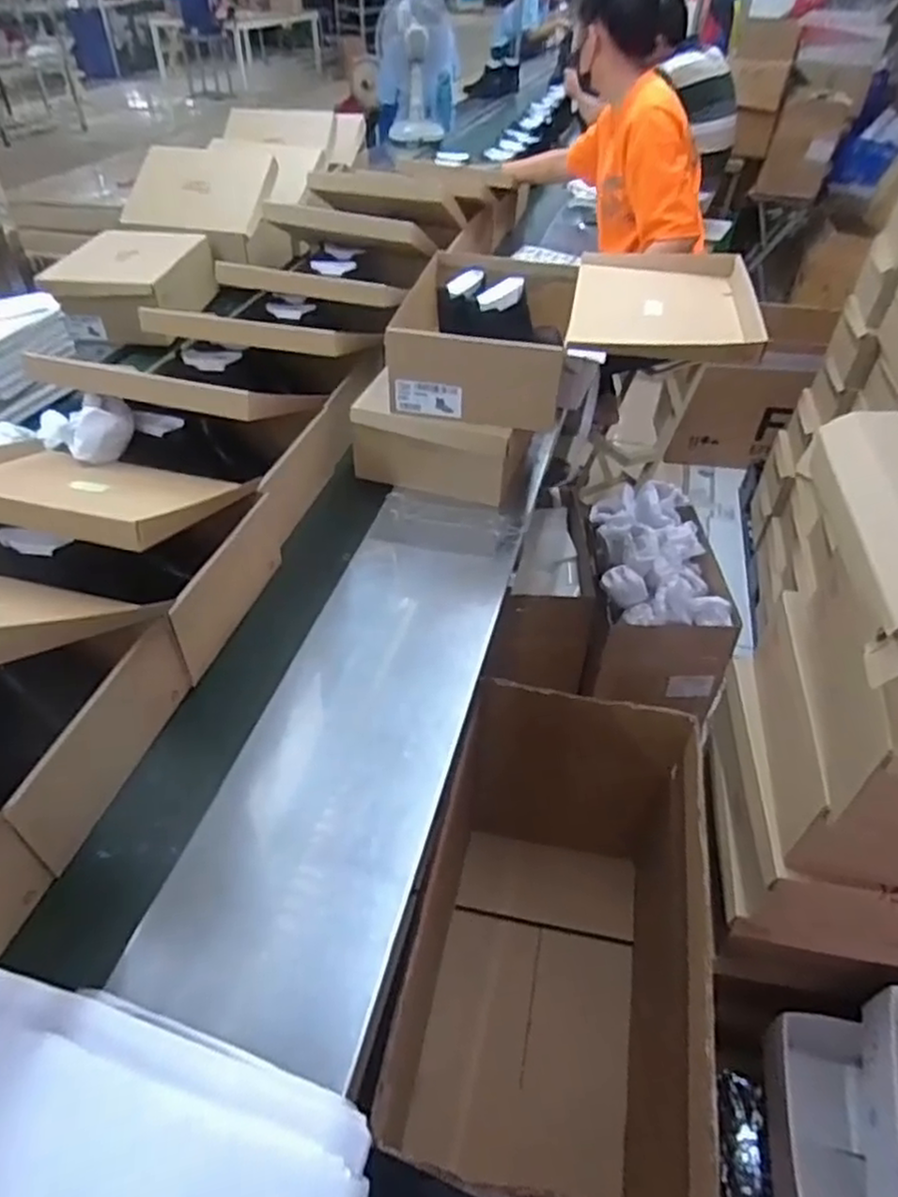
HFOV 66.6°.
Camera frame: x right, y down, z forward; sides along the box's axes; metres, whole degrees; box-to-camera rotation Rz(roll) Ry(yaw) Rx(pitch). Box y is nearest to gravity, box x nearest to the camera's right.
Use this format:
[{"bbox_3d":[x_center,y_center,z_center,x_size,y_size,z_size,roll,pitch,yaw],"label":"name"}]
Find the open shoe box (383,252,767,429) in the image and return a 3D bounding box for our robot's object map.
[{"bbox_3d":[0.191,-0.420,1.078,0.507,0.155,0.345,9,44,7],"label":"open shoe box"}]

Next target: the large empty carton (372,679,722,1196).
[{"bbox_3d":[0.138,0.564,1.090,0.412,0.514,0.647,11,44,9],"label":"large empty carton"}]

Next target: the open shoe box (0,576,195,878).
[{"bbox_3d":[-0.522,0.062,0.700,0.383,0.268,0.264,12,45,11],"label":"open shoe box"}]

